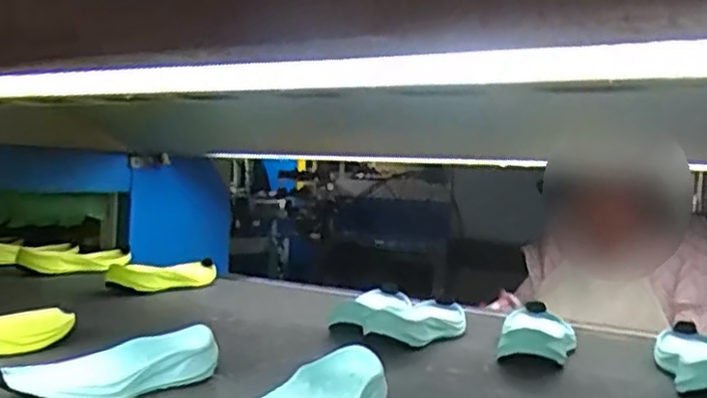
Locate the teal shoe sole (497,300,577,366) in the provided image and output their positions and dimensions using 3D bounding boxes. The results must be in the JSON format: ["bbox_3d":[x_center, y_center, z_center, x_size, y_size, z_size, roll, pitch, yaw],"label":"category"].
[{"bbox_3d":[0.218,0.150,0.837,0.086,0.040,0.213,-1,3,17],"label":"teal shoe sole"}]

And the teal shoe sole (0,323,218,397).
[{"bbox_3d":[-0.200,0.150,0.625,0.070,0.041,0.175,0,4,41],"label":"teal shoe sole"}]

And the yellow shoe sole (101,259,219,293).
[{"bbox_3d":[-0.311,0.128,1.184,0.068,0.047,0.191,1,4,45],"label":"yellow shoe sole"}]

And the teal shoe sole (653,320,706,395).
[{"bbox_3d":[0.352,0.161,0.737,0.066,0.032,0.190,-1,3,13],"label":"teal shoe sole"}]

